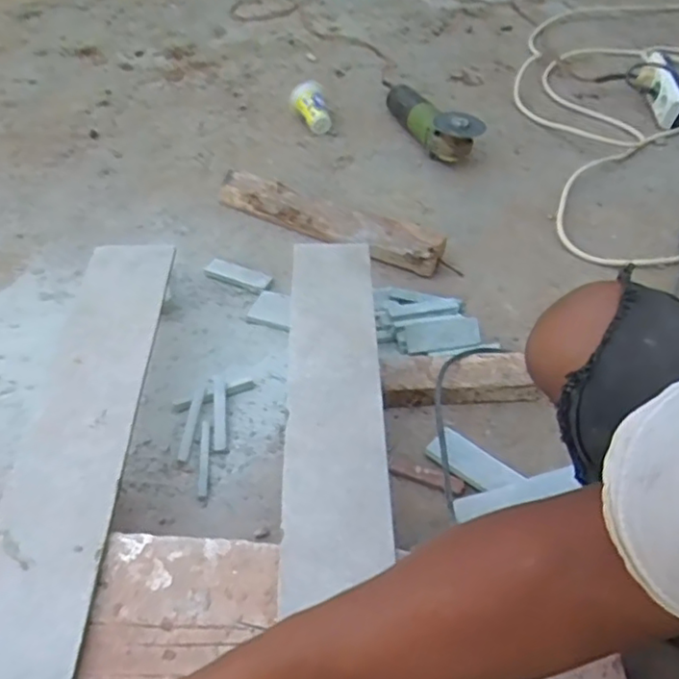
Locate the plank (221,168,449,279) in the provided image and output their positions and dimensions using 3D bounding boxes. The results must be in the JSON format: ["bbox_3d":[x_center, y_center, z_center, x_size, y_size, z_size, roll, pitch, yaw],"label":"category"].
[{"bbox_3d":[-0.025,-0.193,0.987,0.404,0.048,0.061,24,52,22],"label":"plank"}]

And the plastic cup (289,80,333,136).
[{"bbox_3d":[-0.052,-0.445,1.197,0.062,0.068,0.102,-14,52,-11],"label":"plastic cup"}]

